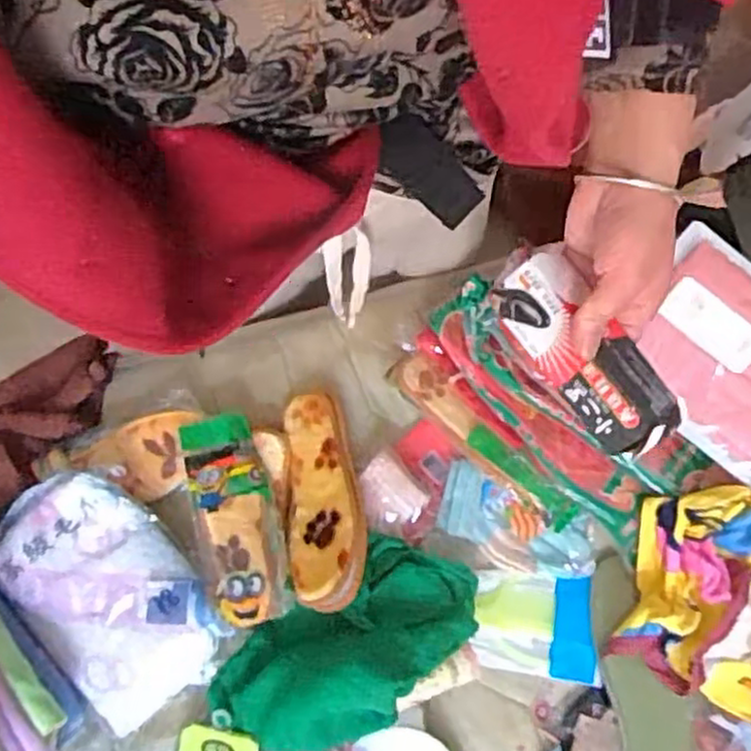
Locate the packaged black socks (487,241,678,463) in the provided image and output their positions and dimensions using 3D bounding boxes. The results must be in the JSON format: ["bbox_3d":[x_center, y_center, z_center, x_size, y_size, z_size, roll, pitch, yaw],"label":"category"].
[{"bbox_3d":[0.127,-0.015,0.454,0.054,0.025,0.138,-37,80,-8],"label":"packaged black socks"}]

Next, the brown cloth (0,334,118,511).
[{"bbox_3d":[-0.323,0.046,0.663,0.087,0.034,0.199,31,61,8],"label":"brown cloth"}]

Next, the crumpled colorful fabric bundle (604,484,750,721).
[{"bbox_3d":[0.305,0.186,0.611,0.178,0.062,0.177,15,76,4],"label":"crumpled colorful fabric bundle"}]

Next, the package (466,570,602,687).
[{"bbox_3d":[0.141,0.222,0.657,0.104,0.027,0.086,5,76,2],"label":"package"}]

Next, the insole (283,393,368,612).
[{"bbox_3d":[-0.048,0.105,0.648,0.066,0.023,0.192,-8,60,-1],"label":"insole"}]

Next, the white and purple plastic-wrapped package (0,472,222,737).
[{"bbox_3d":[-0.230,0.183,0.621,0.129,0.034,0.205,-37,78,-8],"label":"white and purple plastic-wrapped package"}]

